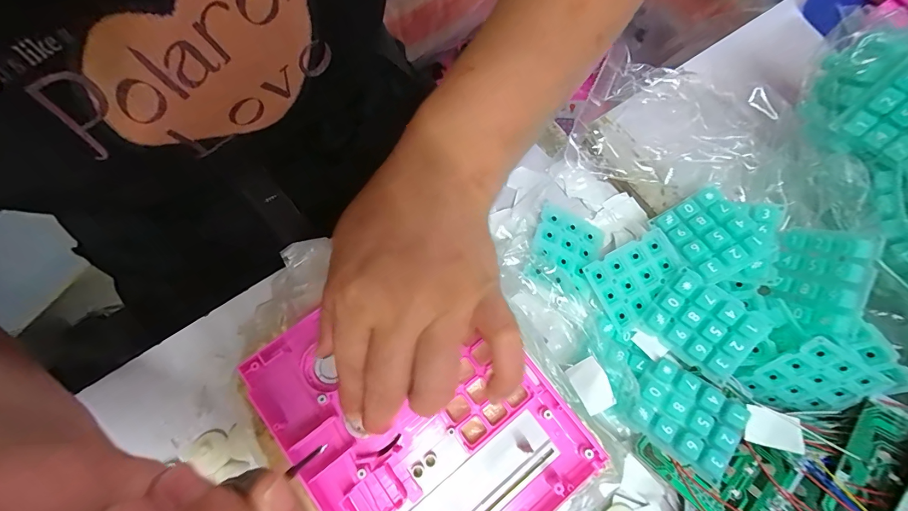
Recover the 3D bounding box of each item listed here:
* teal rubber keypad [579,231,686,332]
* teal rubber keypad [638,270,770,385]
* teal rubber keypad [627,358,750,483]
[{"bbox_3d":[0.122,0.016,0.265,0.057,0.013,0.047,-28,74,-9],"label":"teal rubber keypad"},{"bbox_3d":[0.155,0.043,0.247,0.057,0.011,0.048,43,94,21],"label":"teal rubber keypad"},{"bbox_3d":[0.136,0.093,0.232,0.055,0.010,0.047,30,77,23],"label":"teal rubber keypad"}]

